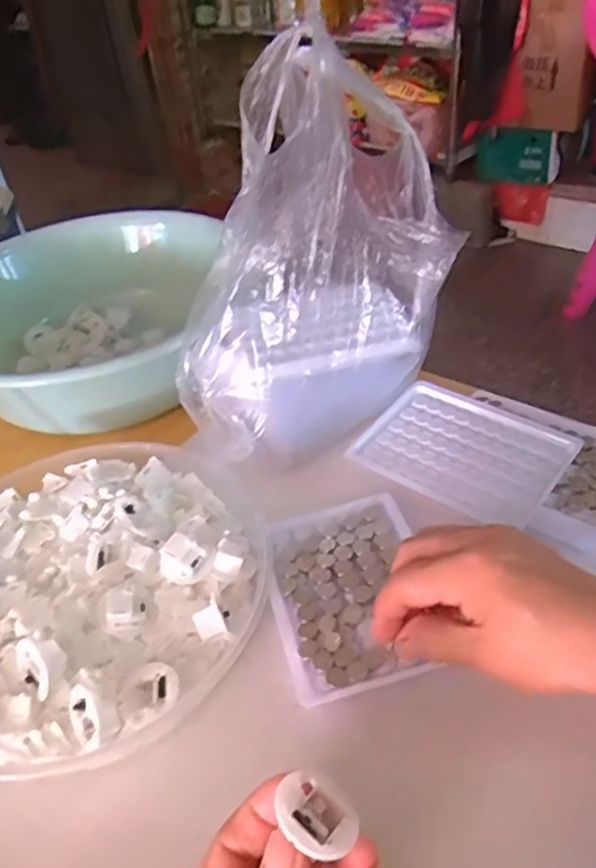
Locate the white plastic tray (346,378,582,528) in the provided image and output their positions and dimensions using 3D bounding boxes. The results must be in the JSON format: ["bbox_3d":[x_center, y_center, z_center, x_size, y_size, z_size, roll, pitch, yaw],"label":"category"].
[{"bbox_3d":[0.112,0.009,0.449,0.125,0.009,0.100,26,51,33],"label":"white plastic tray"}]

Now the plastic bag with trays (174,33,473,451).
[{"bbox_3d":[0.001,-0.111,0.441,0.174,0.235,0.124,-15,41,-9],"label":"plastic bag with trays"}]

